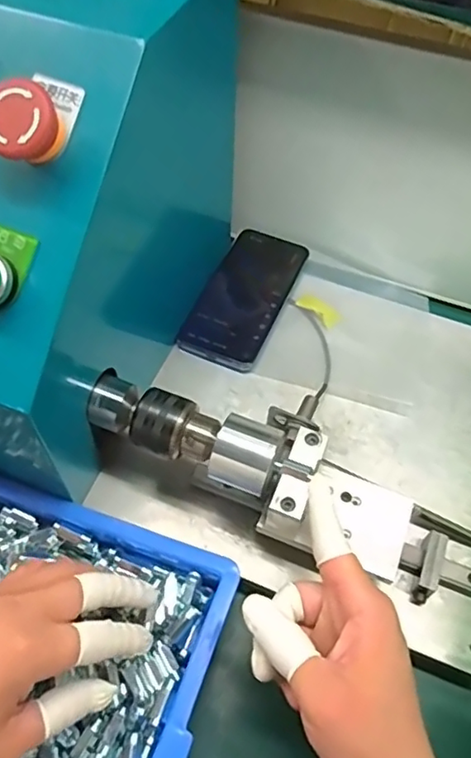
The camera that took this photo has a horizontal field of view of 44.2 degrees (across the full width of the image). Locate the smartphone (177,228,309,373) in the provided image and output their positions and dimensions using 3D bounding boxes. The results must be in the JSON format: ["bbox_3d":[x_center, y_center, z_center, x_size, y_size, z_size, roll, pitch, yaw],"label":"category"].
[{"bbox_3d":[0.009,-0.077,0.529,0.072,0.014,0.153,21,59,12],"label":"smartphone"}]

